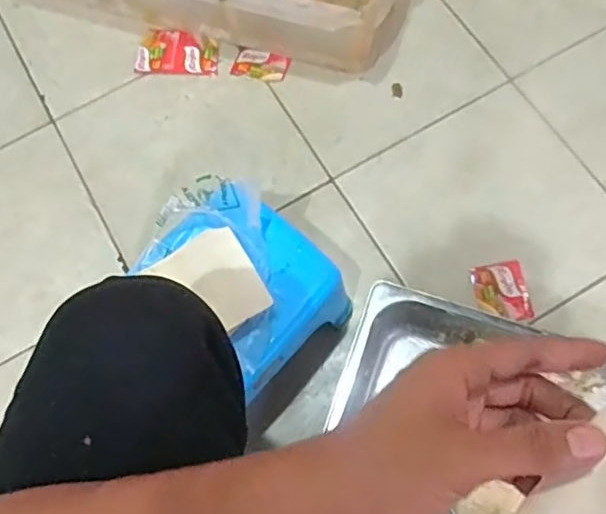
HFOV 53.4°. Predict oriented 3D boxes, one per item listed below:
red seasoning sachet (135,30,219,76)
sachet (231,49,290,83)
[{"bbox_3d":[-0.190,-0.312,0.914,0.123,0.011,0.068,2,69,3],"label":"red seasoning sachet"},{"bbox_3d":[-0.063,-0.287,0.907,0.081,0.010,0.047,17,71,9],"label":"sachet"}]

